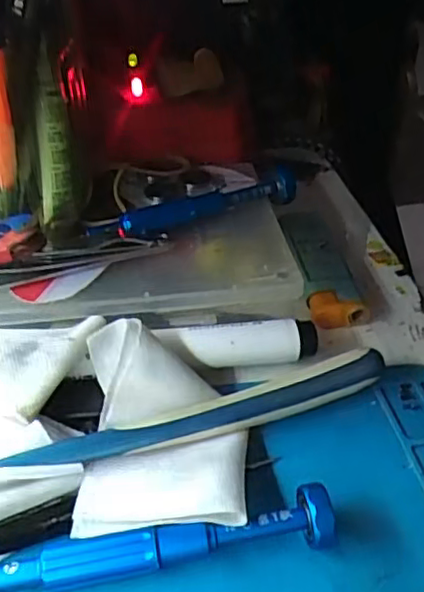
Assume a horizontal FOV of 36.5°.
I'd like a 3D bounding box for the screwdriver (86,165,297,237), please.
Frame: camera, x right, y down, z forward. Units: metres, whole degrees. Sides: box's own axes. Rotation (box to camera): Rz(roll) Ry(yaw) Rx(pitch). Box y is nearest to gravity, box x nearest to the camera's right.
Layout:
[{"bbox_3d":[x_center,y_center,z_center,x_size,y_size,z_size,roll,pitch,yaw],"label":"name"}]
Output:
[{"bbox_3d":[-0.006,-0.037,0.264,0.090,0.010,0.014,-16,38,-20],"label":"screwdriver"}]

